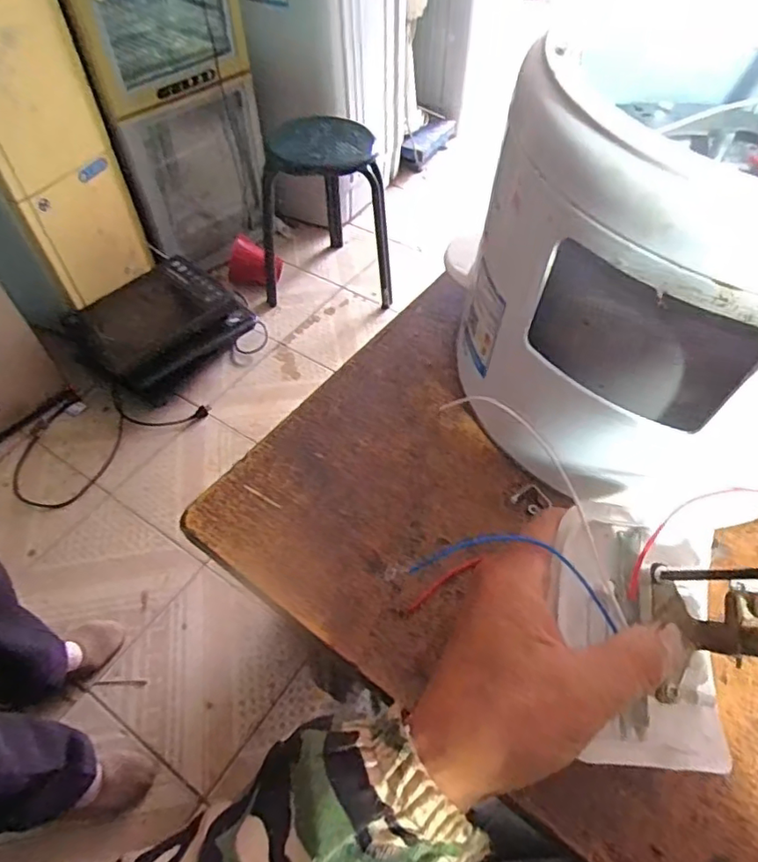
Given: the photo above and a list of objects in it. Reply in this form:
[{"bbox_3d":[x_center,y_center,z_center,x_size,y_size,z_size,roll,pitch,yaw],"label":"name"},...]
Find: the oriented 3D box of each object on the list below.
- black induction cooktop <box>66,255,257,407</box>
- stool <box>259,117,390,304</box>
[{"bbox_3d":[-0.480,-0.236,1.262,0.215,0.169,0.347,28,58,19],"label":"black induction cooktop"},{"bbox_3d":[-0.151,-0.595,1.474,0.337,0.395,0.310,-4,53,-3],"label":"stool"}]

